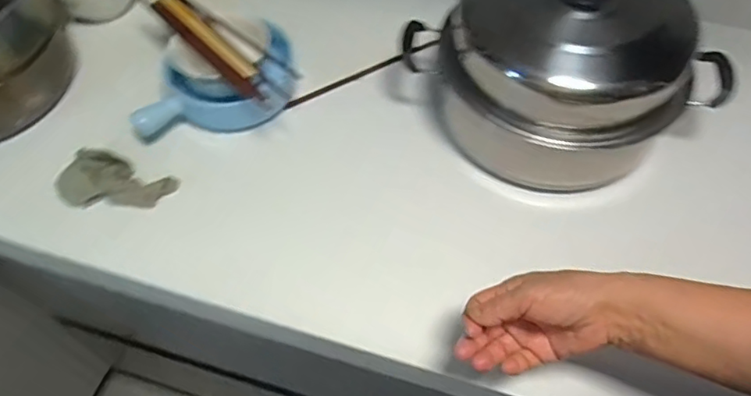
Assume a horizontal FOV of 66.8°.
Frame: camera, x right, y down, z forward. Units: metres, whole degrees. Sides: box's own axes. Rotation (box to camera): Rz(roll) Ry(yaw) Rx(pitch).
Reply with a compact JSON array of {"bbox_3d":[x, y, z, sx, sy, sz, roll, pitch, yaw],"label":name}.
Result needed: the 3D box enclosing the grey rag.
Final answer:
[{"bbox_3d":[-0.290,-0.017,0.626,0.118,0.034,0.064,15,59,10],"label":"grey rag"}]

